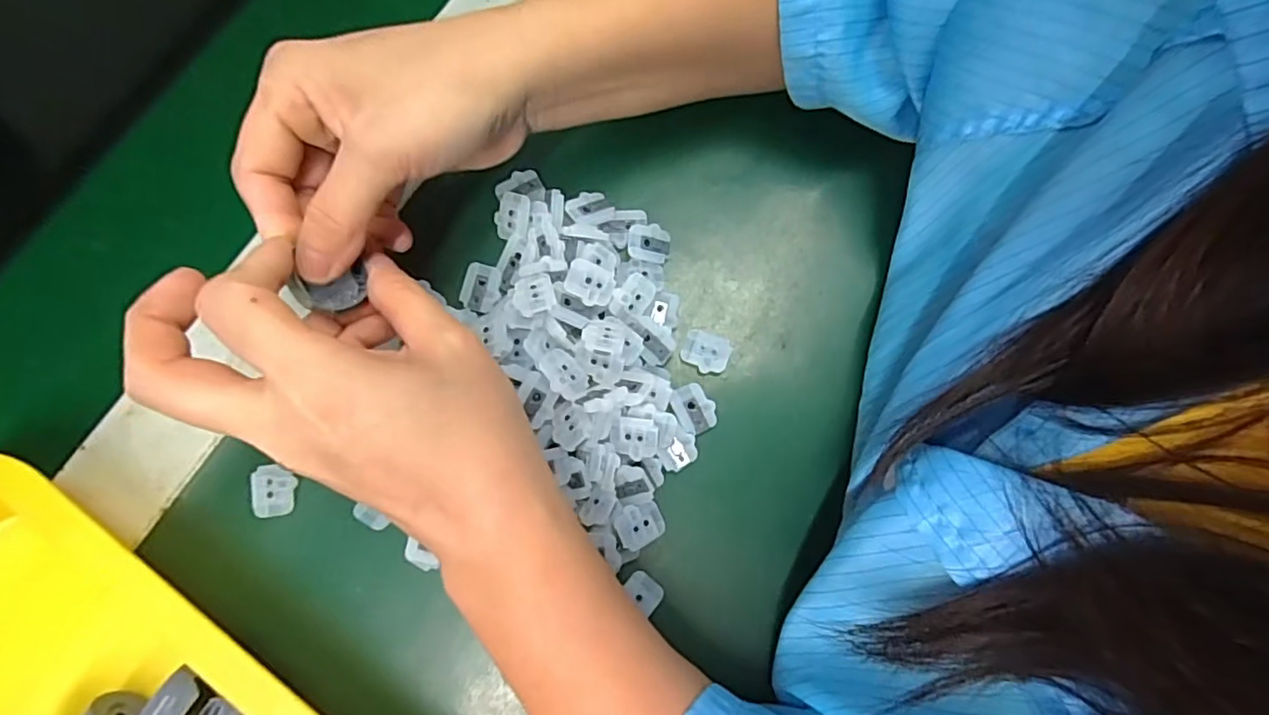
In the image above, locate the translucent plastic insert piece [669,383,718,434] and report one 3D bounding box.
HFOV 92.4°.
[{"bbox_3d":[0.026,0.022,0.268,0.017,0.004,0.021,-21,80,-4],"label":"translucent plastic insert piece"}]

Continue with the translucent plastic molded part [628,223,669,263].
[{"bbox_3d":[0.007,-0.053,0.281,0.021,0.004,0.017,4,91,-24],"label":"translucent plastic molded part"}]

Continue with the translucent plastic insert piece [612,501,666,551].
[{"bbox_3d":[0.002,0.070,0.255,0.021,0.004,0.017,-23,86,-22],"label":"translucent plastic insert piece"}]

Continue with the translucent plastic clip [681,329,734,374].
[{"bbox_3d":[0.032,-0.002,0.275,0.020,0.005,0.017,19,80,4],"label":"translucent plastic clip"}]

